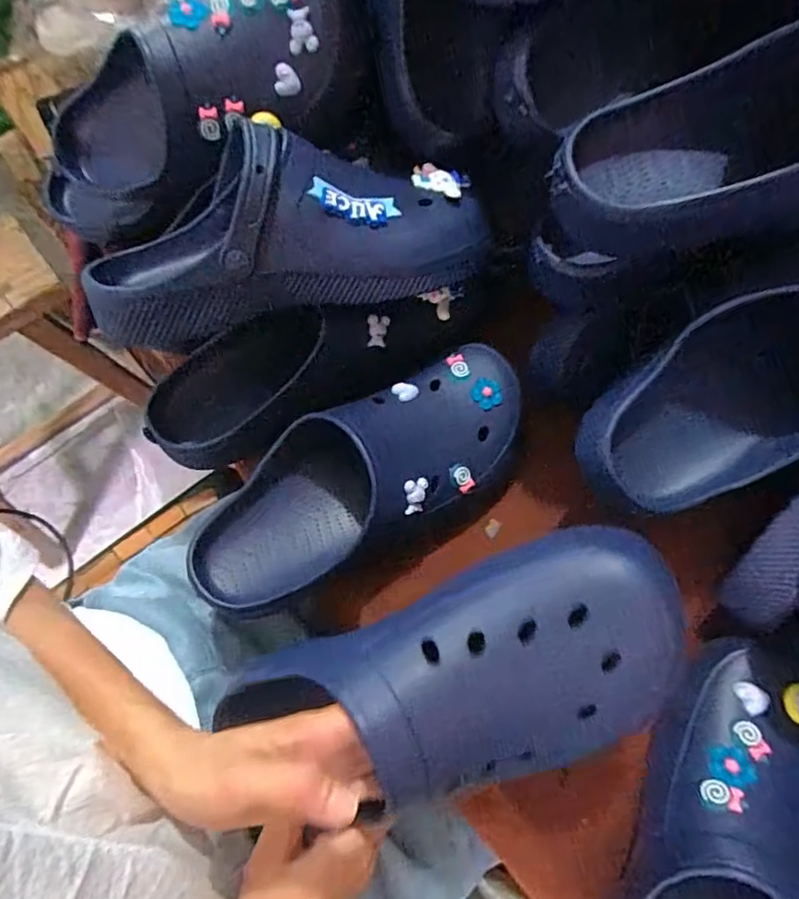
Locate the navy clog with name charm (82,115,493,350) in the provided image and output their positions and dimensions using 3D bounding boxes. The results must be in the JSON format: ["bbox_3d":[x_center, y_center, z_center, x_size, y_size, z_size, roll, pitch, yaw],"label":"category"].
[{"bbox_3d":[-0.057,-0.155,0.392,0.246,0.090,0.101,-16,69,-4],"label":"navy clog with name charm"}]

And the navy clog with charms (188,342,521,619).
[{"bbox_3d":[-0.028,0.018,0.437,0.279,0.080,0.102,-29,71,-9],"label":"navy clog with charms"}]

